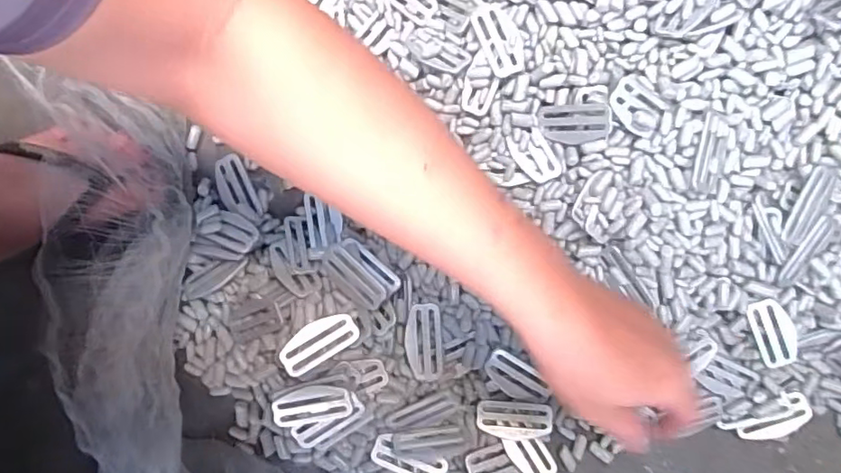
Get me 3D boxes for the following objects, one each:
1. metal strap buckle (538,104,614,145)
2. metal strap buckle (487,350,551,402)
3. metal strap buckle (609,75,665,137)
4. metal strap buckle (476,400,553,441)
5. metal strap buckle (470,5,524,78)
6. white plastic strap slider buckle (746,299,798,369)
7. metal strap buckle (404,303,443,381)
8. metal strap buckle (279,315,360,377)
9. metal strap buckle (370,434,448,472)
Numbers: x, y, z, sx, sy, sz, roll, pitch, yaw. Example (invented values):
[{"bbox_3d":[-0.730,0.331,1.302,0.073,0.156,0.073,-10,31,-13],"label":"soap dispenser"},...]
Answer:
[{"bbox_3d":[0.115,-0.084,0.423,0.057,0.004,0.028,12,110,39],"label":"metal strap buckle"},{"bbox_3d":[0.077,0.114,0.449,0.056,0.009,0.025,37,79,-7],"label":"metal strap buckle"},{"bbox_3d":[0.154,-0.094,0.403,0.045,0.013,0.028,40,93,-15],"label":"metal strap buckle"},{"bbox_3d":[0.075,0.145,0.445,0.060,0.004,0.029,4,83,-2],"label":"metal strap buckle"},{"bbox_3d":[0.059,-0.151,0.430,0.025,0.007,0.061,-25,73,11],"label":"metal strap buckle"},{"bbox_3d":[0.281,0.076,0.448,0.029,0.008,0.060,-24,103,12],"label":"white plastic strap slider buckle"},{"bbox_3d":[0.002,0.083,0.445,0.029,0.007,0.059,-3,88,-3],"label":"metal strap buckle"},{"bbox_3d":[-0.076,0.080,0.423,0.060,0.004,0.028,-31,81,-17],"label":"metal strap buckle"},{"bbox_3d":[-0.009,0.176,0.443,0.061,0.008,0.023,23,72,6],"label":"metal strap buckle"}]

